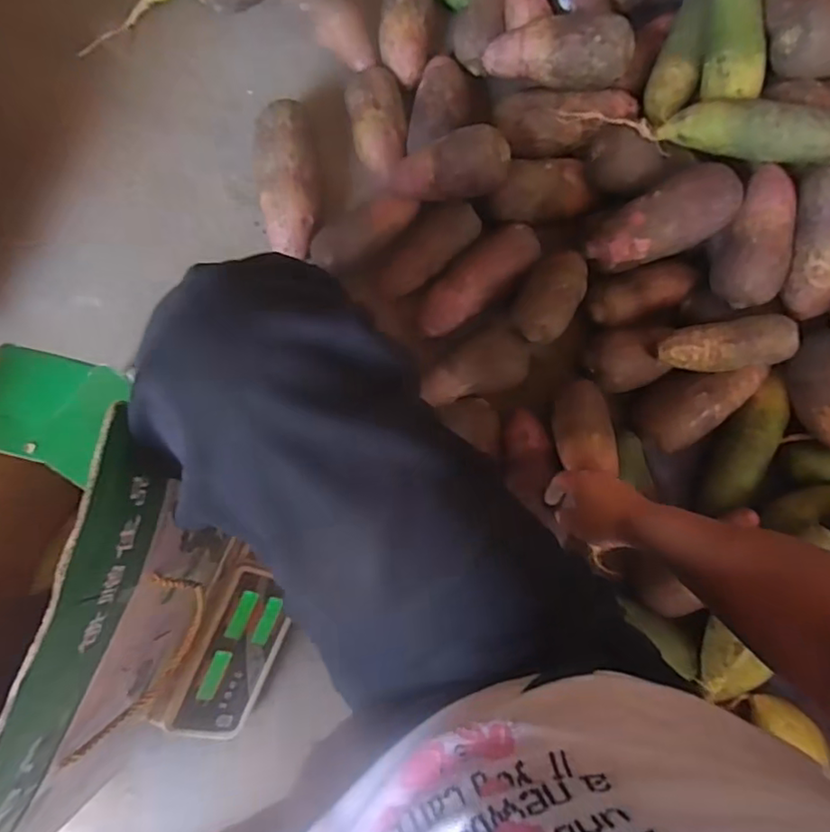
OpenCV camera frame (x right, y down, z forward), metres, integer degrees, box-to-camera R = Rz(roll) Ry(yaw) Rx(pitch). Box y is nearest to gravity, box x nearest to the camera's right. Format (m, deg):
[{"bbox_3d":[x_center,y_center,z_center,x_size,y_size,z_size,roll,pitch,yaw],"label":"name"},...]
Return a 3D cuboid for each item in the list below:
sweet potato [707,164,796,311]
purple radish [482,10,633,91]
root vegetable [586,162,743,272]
[{"bbox_3d":[0.374,-0.197,0.651,0.072,0.068,0.148,11,100,2],"label":"sweet potato"},{"bbox_3d":[0.162,-0.422,0.670,0.165,0.052,0.071,12,84,20],"label":"purple radish"},{"bbox_3d":[0.274,-0.213,0.646,0.161,0.073,0.075,-27,84,14],"label":"root vegetable"}]

